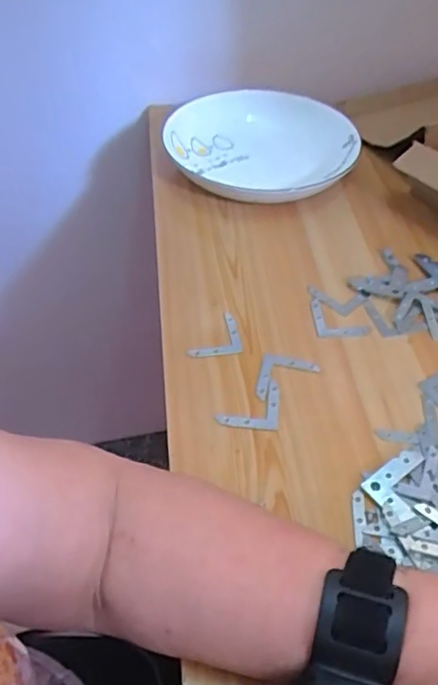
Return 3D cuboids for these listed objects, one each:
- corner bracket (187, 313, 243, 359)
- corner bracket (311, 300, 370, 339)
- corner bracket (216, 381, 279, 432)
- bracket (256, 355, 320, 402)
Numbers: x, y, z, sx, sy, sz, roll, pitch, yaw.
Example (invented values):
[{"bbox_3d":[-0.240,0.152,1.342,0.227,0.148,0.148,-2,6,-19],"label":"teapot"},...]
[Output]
[{"bbox_3d":[0.003,0.000,0.454,0.033,0.006,0.052,27,52,24],"label":"corner bracket"},{"bbox_3d":[0.099,-0.018,0.478,0.041,0.006,0.041,-1,48,-3],"label":"corner bracket"},{"bbox_3d":[0.029,0.049,0.406,0.055,0.004,0.034,-28,53,-30],"label":"corner bracket"},{"bbox_3d":[0.049,0.029,0.427,0.042,0.005,0.044,13,49,9],"label":"bracket"}]

